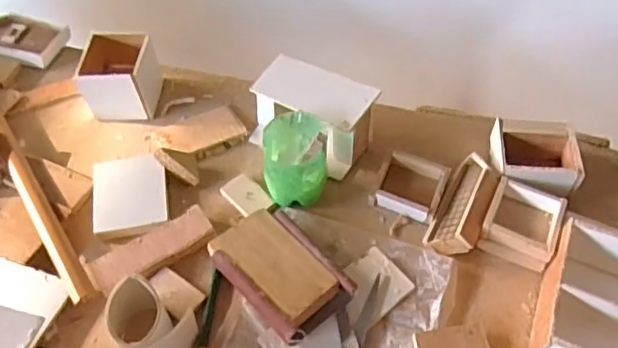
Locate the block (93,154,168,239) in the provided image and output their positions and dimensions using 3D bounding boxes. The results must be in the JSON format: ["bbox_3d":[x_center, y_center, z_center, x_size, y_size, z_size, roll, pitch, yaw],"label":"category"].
[{"bbox_3d":[-0.163,0.020,0.549,0.064,0.015,0.081,-9,52,-6],"label":"block"}]

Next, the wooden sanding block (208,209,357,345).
[{"bbox_3d":[-0.024,0.081,0.498,0.073,0.028,0.112,-36,59,-24],"label":"wooden sanding block"}]

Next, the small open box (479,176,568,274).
[{"bbox_3d":[0.185,0.045,0.525,0.064,0.035,0.067,20,55,17],"label":"small open box"}]

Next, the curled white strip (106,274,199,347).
[{"bbox_3d":[-0.124,0.119,0.458,0.065,0.044,0.054,25,56,20],"label":"curled white strip"}]

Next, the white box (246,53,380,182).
[{"bbox_3d":[0.002,-0.059,0.581,0.113,0.072,0.066,22,55,18],"label":"white box"}]

